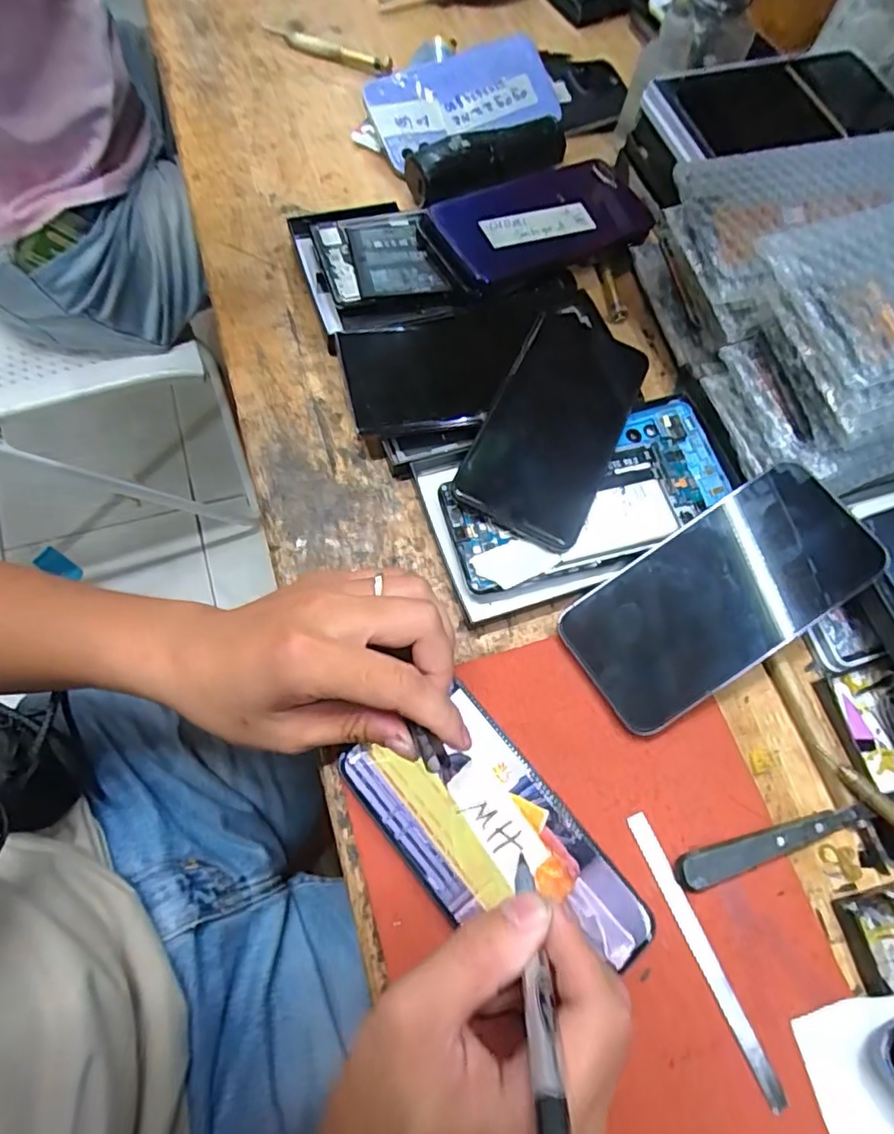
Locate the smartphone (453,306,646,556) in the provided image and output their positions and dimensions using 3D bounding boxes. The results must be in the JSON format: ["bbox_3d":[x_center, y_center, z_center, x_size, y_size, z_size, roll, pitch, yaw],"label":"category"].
[{"bbox_3d":[0.065,-0.088,0.350,0.076,0.011,0.153,24,69,4],"label":"smartphone"}]

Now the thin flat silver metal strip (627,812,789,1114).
[{"bbox_3d":[0.120,0.181,0.278,0.009,0.004,0.129,-22,73,-12],"label":"thin flat silver metal strip"}]

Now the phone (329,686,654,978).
[{"bbox_3d":[0.024,0.130,0.282,0.075,0.010,0.149,-40,78,-12],"label":"phone"}]

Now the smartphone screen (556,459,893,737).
[{"bbox_3d":[0.142,0.014,0.311,0.158,0.009,0.076,-36,77,4],"label":"smartphone screen"}]

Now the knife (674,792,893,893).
[{"bbox_3d":[0.182,0.132,0.292,0.144,0.007,0.018,-12,71,-9],"label":"knife"}]

